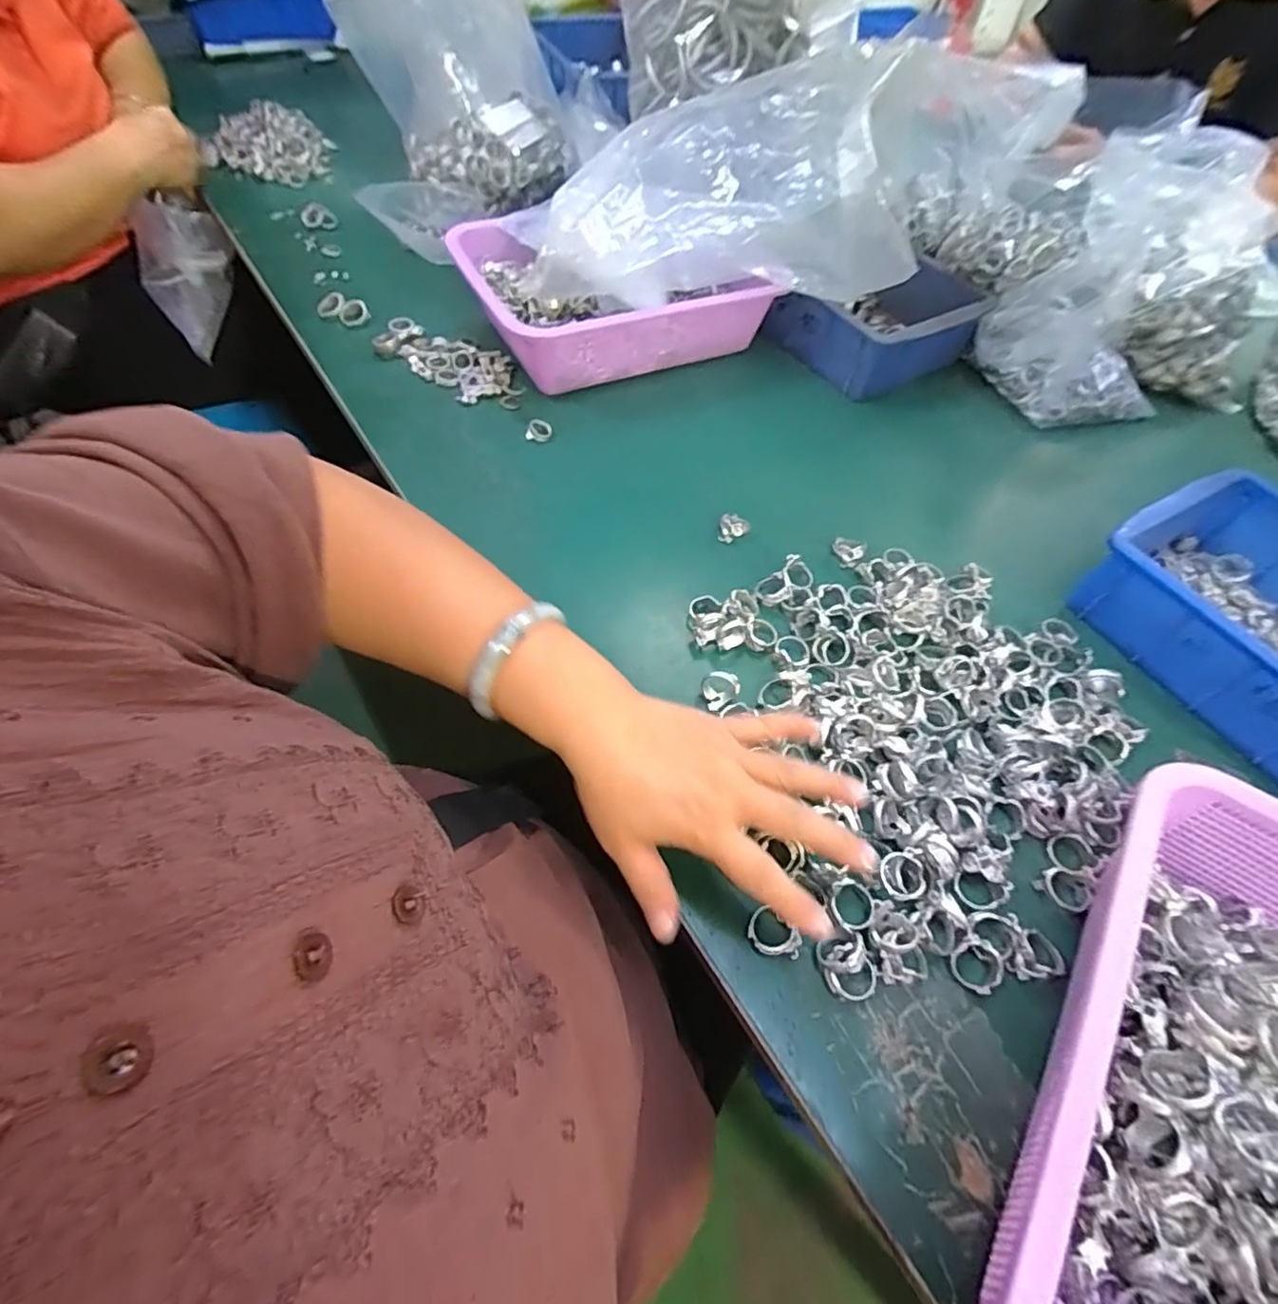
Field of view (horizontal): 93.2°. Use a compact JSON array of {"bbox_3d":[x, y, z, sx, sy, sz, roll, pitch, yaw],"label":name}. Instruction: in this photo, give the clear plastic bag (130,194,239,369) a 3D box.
[{"bbox_3d":[-0.583,-0.492,0.789,0.050,0.156,0.109,38,64,20],"label":"clear plastic bag"}]

